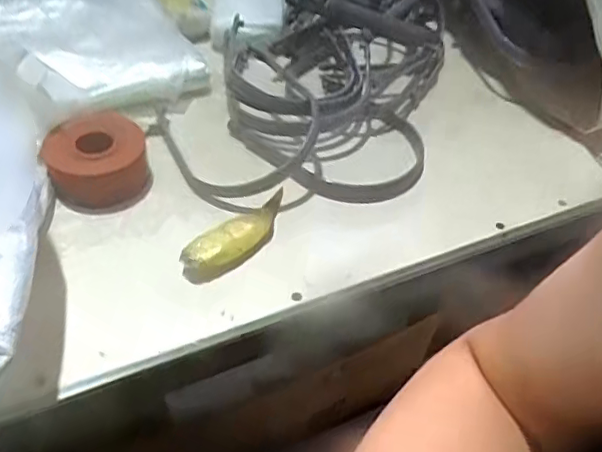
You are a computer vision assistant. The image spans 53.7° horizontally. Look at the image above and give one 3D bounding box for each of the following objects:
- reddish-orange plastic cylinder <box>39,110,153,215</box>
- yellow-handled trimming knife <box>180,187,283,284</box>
[{"bbox_3d":[-0.210,-0.067,0.613,0.099,0.054,0.101,3,46,-3],"label":"reddish-orange plastic cylinder"},{"bbox_3d":[-0.056,0.002,0.579,0.041,0.025,0.138,30,51,22],"label":"yellow-handled trimming knife"}]

